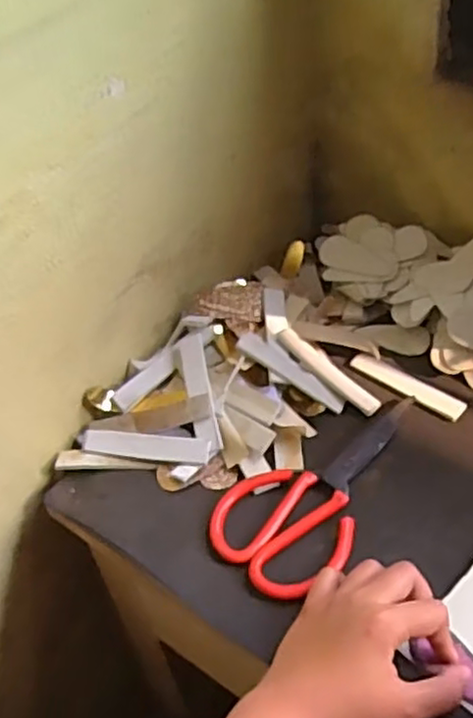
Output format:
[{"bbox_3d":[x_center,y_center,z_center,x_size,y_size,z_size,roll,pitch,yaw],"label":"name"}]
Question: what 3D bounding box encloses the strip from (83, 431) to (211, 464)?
[{"bbox_3d":[-0.073,0.071,0.555,0.105,0.004,0.020,5,67,12],"label":"strip"}]

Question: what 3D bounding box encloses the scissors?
[{"bbox_3d":[0.076,0.102,0.515,0.192,0.011,0.094,-26,46,-19],"label":"scissors"}]

